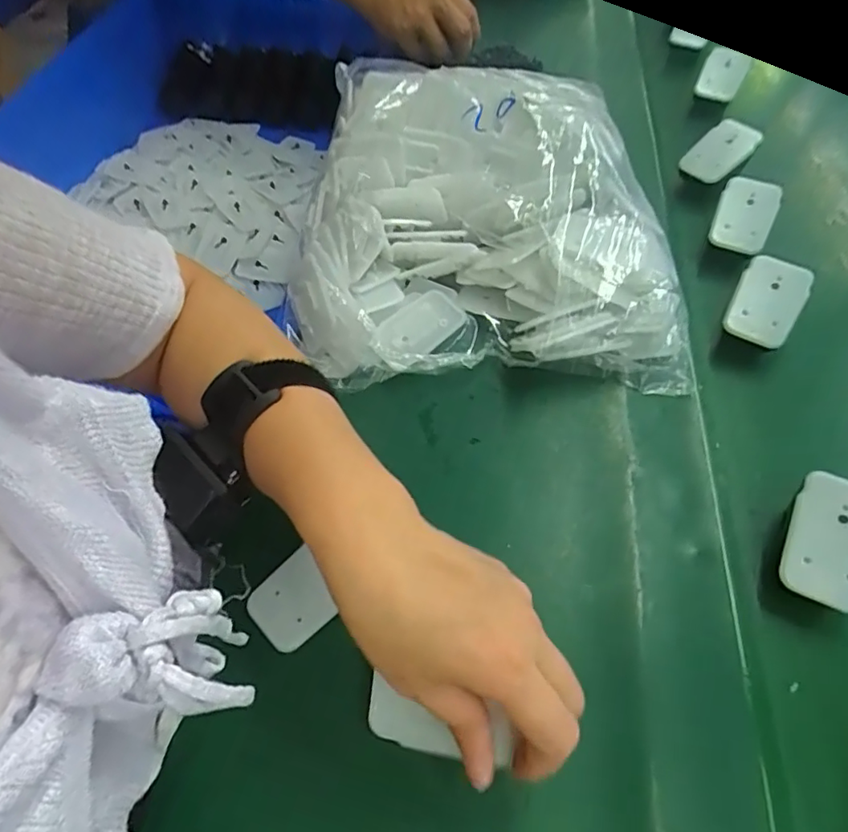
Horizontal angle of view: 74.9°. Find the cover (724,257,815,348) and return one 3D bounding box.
[{"bbox_3d":[0.244,-0.082,0.393,0.044,0.011,0.060,27,92,16],"label":"cover"}]

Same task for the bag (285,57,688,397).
[{"bbox_3d":[0.048,-0.164,0.442,0.287,0.104,0.276,4,57,4],"label":"bag"}]

